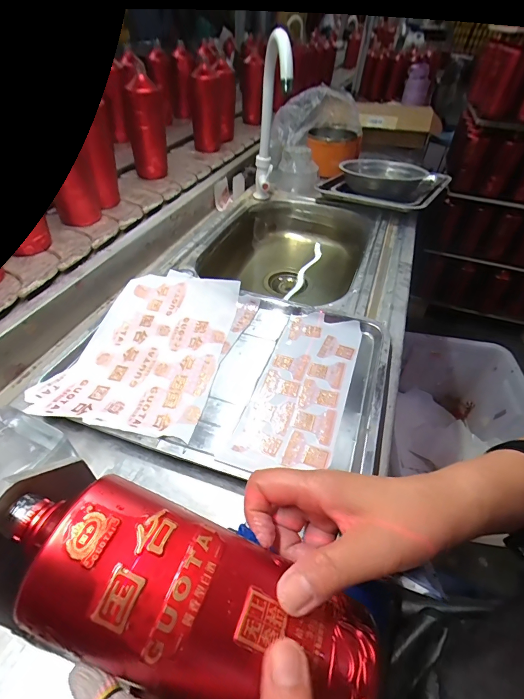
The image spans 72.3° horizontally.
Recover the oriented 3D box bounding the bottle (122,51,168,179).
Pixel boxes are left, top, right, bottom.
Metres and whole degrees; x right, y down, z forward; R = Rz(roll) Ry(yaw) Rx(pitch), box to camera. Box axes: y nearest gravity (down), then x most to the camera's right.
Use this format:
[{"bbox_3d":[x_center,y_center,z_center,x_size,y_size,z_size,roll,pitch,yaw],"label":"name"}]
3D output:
[{"bbox_3d":[-0.259,-0.509,0.820,0.084,0.205,0.080,-11,47,-14],"label":"bottle"}]

